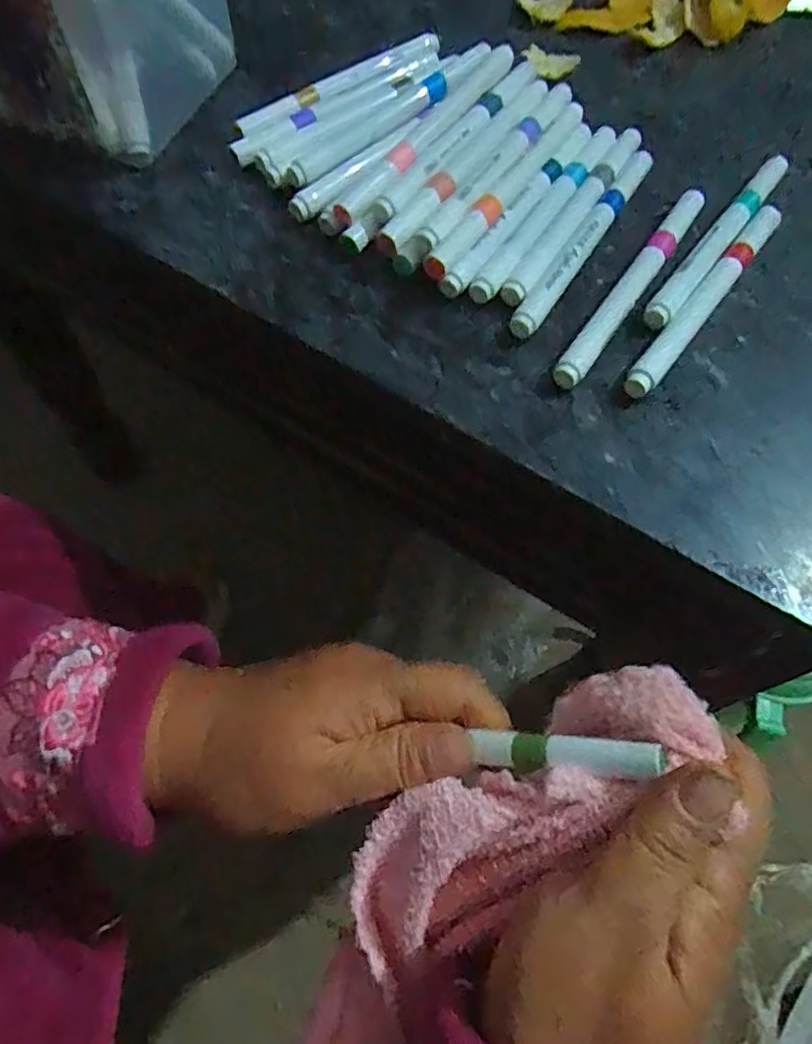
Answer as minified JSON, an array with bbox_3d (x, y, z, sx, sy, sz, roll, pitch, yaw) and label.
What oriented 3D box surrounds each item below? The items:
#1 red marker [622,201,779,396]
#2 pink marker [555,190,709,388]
[{"bbox_3d":[0.134,-0.101,0.282,0.012,0.008,0.135,36,68,15],"label":"red marker"},{"bbox_3d":[0.103,-0.108,0.284,0.011,0.009,0.139,33,67,13],"label":"pink marker"}]

